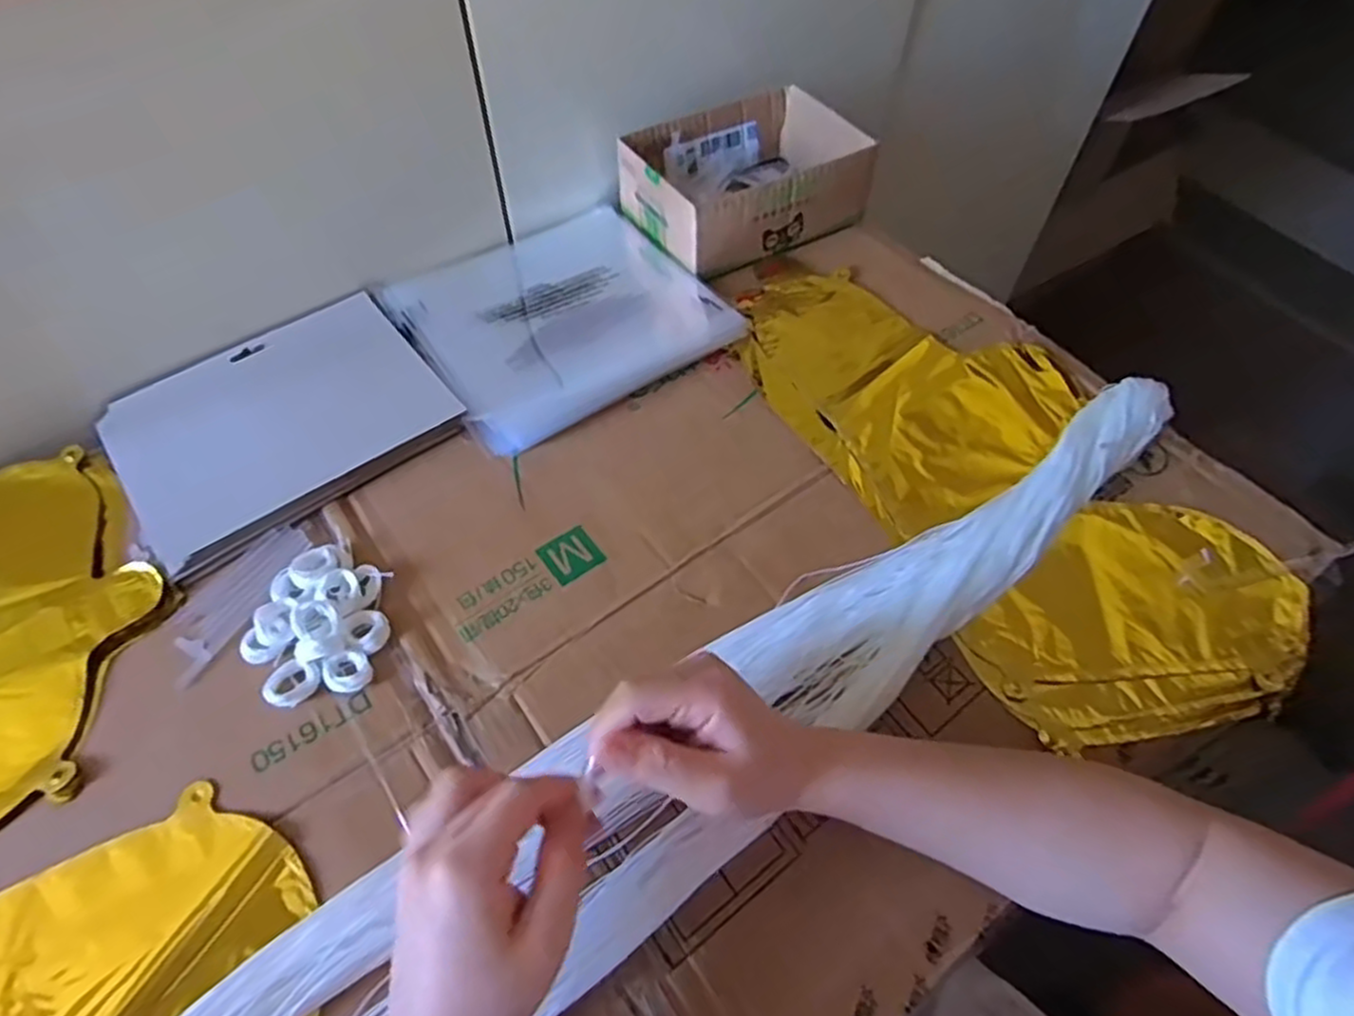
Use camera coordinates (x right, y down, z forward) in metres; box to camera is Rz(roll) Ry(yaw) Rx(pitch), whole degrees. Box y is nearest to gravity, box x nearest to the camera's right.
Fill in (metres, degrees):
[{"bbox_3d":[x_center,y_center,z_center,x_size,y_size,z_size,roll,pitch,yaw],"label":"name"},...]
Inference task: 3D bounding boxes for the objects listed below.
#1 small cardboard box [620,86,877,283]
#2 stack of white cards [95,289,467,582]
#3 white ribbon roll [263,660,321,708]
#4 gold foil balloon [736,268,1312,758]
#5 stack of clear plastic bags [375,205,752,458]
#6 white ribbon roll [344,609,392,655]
[{"bbox_3d":[0.060,-0.283,0.636,0.189,0.067,0.133,-26,59,-17],"label":"small cardboard box"},{"bbox_3d":[-0.271,-0.063,0.512,0.204,0.013,0.161,-33,62,-21],"label":"stack of white cards"},{"bbox_3d":[-0.212,0.096,0.411,0.026,0.010,0.028,38,63,23],"label":"white ribbon roll"},{"bbox_3d":[0.217,-0.040,0.523,0.224,0.039,0.431,-24,59,-16],"label":"gold foil balloon"},{"bbox_3d":[-0.092,-0.158,0.579,0.221,0.015,0.203,-31,61,-20],"label":"stack of clear plastic bags"},{"bbox_3d":[-0.176,0.070,0.423,0.023,0.011,0.024,22,58,14],"label":"white ribbon roll"}]

